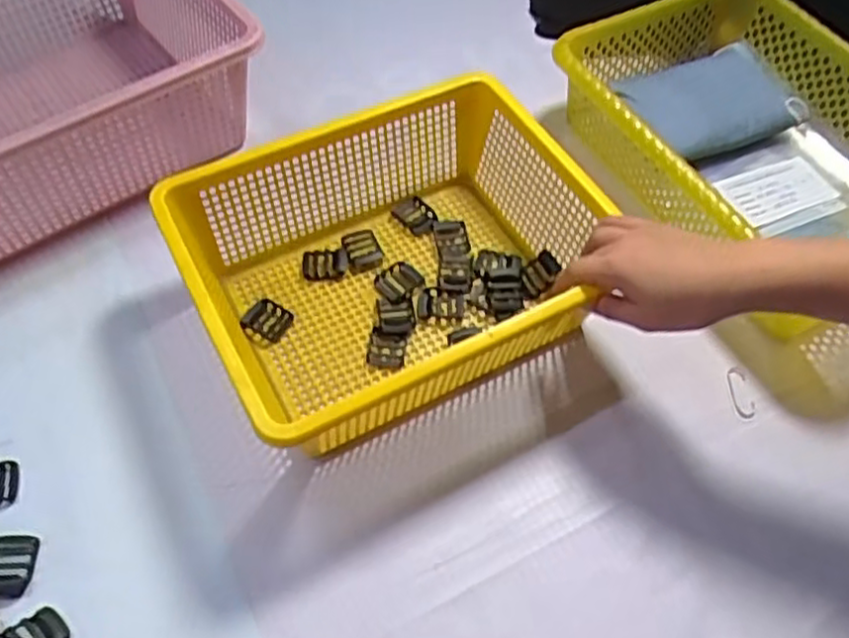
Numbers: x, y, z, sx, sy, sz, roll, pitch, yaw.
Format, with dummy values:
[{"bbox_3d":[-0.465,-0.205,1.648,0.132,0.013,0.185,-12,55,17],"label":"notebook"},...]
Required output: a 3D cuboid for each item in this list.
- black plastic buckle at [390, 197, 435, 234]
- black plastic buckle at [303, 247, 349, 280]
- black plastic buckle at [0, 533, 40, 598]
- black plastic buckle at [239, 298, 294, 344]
[{"bbox_3d":[-0.010,-0.093,0.644,0.034,0.009,0.032,41,69,4],"label":"black plastic buckle"},{"bbox_3d":[-0.085,-0.046,0.611,0.038,0.014,0.032,-15,57,-11],"label":"black plastic buckle"},{"bbox_3d":[-0.272,0.161,0.471,0.029,0.004,0.040,1,56,-1],"label":"black plastic buckle"},{"bbox_3d":[-0.127,0.001,0.576,0.036,0.009,0.034,26,59,16],"label":"black plastic buckle"}]

